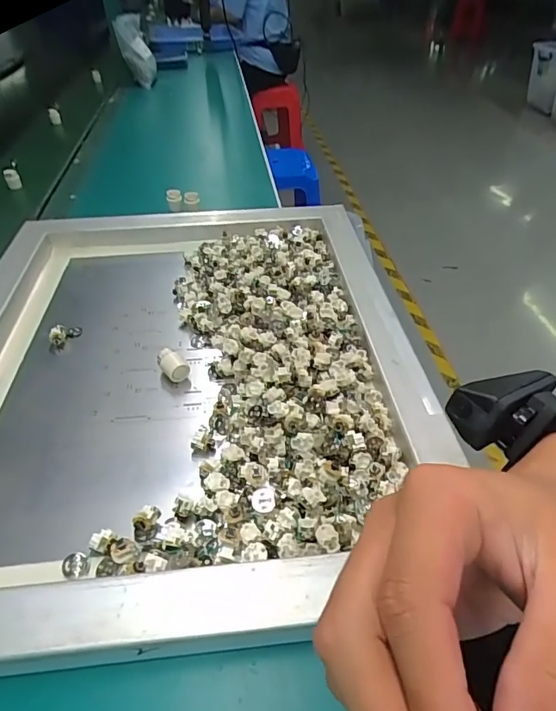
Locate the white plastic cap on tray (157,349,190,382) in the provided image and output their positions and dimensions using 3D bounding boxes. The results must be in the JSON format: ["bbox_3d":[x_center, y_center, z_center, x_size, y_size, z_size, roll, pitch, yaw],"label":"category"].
[{"bbox_3d":[-0.093,0.010,0.428,0.018,0.024,0.030,-29,47,-28],"label":"white plastic cap on tray"}]

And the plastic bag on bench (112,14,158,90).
[{"bbox_3d":[-0.382,-0.819,1.302,0.082,0.170,0.082,-13,41,-8],"label":"plastic bag on bench"}]

